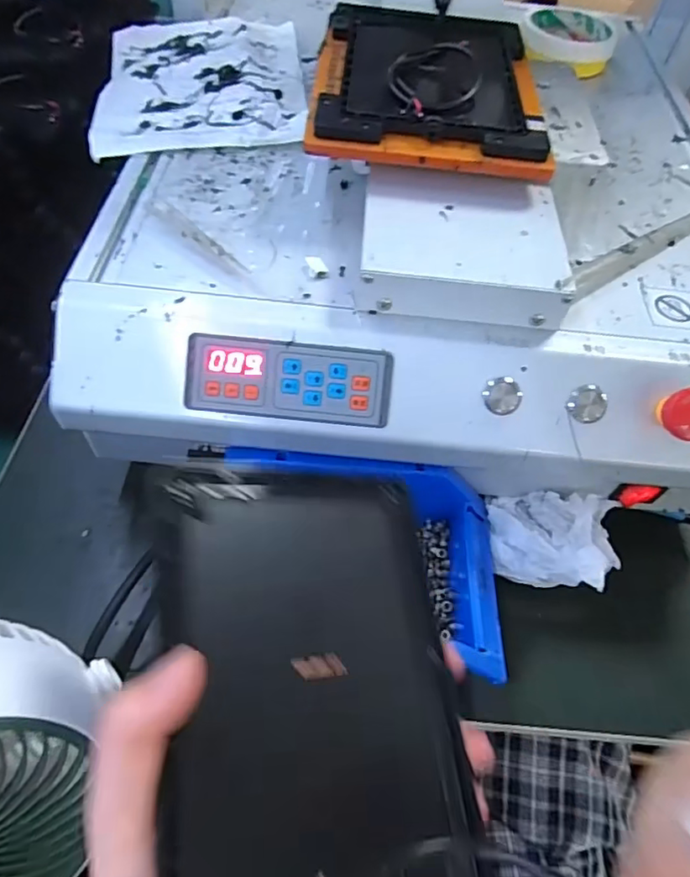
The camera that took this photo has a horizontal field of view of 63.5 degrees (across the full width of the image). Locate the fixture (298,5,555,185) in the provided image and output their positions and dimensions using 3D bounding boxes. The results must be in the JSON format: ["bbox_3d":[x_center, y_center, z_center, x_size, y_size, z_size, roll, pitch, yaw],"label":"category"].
[{"bbox_3d":[0.058,-0.239,0.375,0.149,0.024,0.167,6,56,0],"label":"fixture"}]

